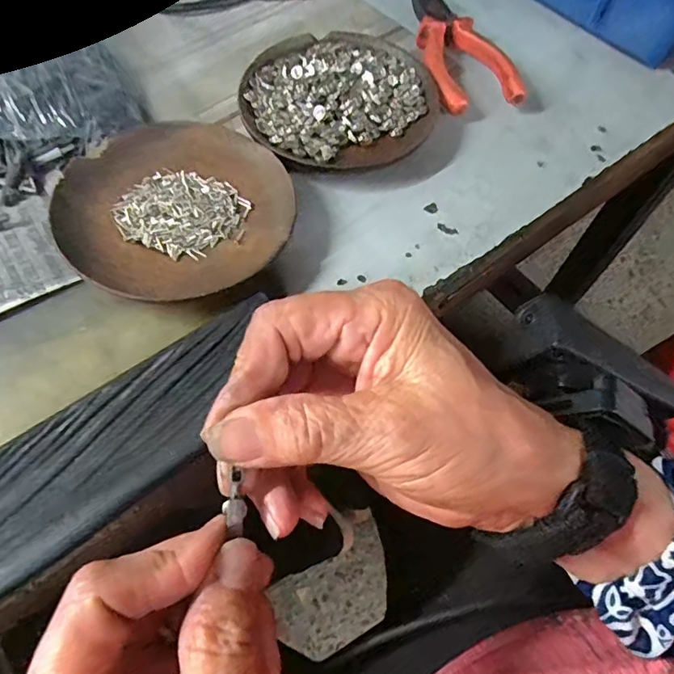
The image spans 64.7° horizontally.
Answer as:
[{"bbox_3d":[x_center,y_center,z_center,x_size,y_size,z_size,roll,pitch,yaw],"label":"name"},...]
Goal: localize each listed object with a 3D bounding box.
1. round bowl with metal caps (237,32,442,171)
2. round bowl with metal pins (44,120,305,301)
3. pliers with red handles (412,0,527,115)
[{"bbox_3d":[0.001,-0.142,0.316,0.112,0.021,0.104,1,62,-2],"label":"round bowl with metal caps"},{"bbox_3d":[-0.080,-0.067,0.272,0.112,0.019,0.105,1,62,-2],"label":"round bowl with metal pins"},{"bbox_3d":[0.077,-0.198,0.353,0.051,0.019,0.140,-7,62,-6],"label":"pliers with red handles"}]

